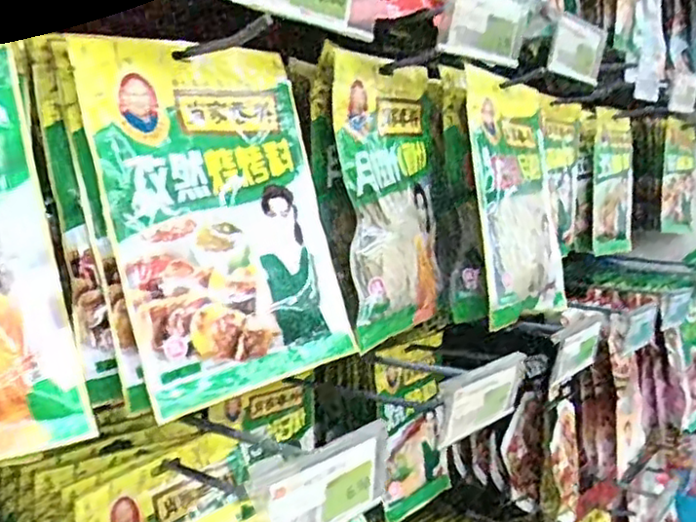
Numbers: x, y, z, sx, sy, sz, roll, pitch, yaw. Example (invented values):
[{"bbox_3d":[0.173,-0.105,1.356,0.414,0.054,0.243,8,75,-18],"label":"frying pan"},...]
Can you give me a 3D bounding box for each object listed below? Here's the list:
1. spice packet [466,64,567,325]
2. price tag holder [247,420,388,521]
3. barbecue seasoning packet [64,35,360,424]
[{"bbox_3d":[0.157,-0.060,0.627,0.016,0.217,0.152,-10,-4,39],"label":"spice packet"},{"bbox_3d":[-0.016,0.116,0.357,0.021,0.044,0.096,4,8,40],"label":"price tag holder"},{"bbox_3d":[-0.067,-0.028,0.387,0.137,0.193,0.008,-13,-2,-45],"label":"barbecue seasoning packet"}]

